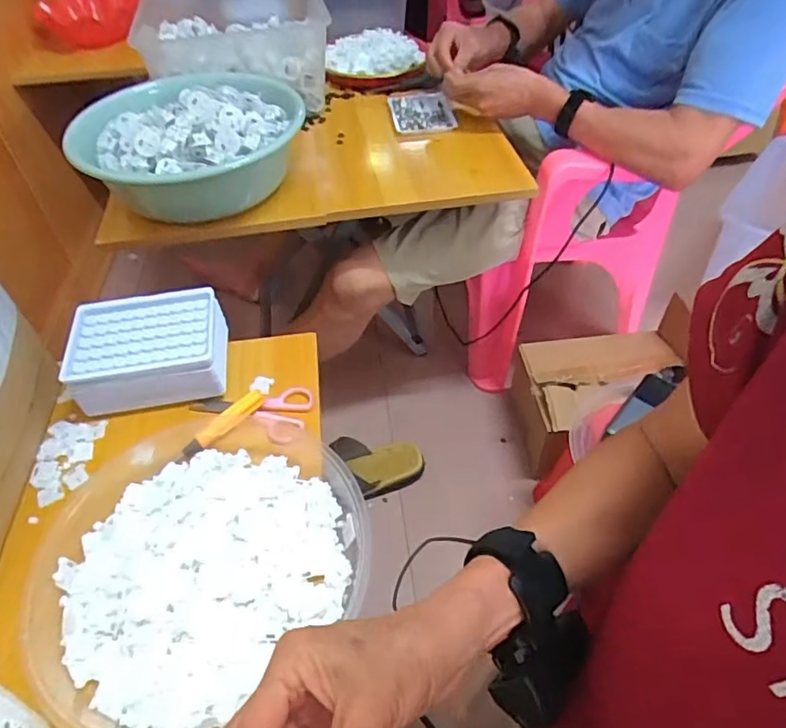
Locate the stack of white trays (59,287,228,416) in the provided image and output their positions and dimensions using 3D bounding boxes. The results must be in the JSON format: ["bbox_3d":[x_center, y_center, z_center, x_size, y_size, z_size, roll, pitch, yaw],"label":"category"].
[{"bbox_3d":[-0.233,-0.014,0.543,0.141,0.054,0.103,-9,48,-7],"label":"stack of white trays"}]

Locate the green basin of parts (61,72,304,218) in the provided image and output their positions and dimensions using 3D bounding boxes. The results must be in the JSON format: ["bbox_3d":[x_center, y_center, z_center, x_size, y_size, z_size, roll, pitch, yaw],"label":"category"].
[{"bbox_3d":[-0.265,-0.298,0.761,0.263,0.121,0.281,6,48,7],"label":"green basin of parts"}]

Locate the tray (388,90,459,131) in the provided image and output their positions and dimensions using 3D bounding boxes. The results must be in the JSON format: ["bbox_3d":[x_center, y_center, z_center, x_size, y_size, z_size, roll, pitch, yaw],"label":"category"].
[{"bbox_3d":[0.049,-0.432,0.953,0.101,0.021,0.123,-7,48,-5],"label":"tray"}]

